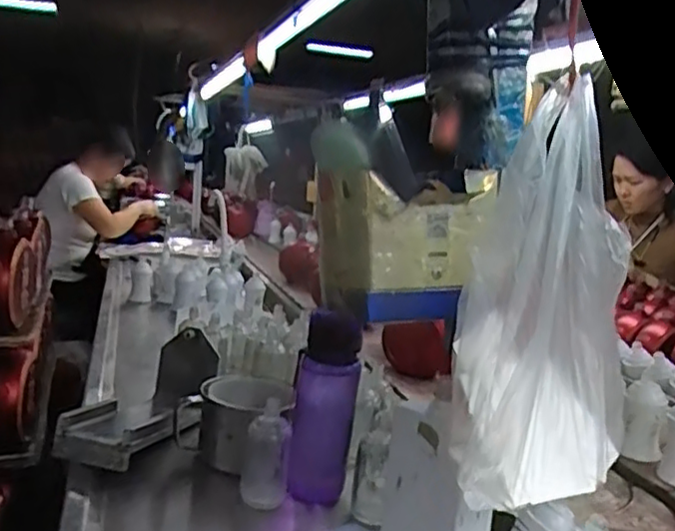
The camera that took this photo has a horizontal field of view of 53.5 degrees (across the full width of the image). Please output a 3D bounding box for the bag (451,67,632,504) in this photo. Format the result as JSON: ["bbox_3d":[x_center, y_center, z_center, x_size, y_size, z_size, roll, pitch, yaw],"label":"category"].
[{"bbox_3d":[0.160,0.028,0.521,0.131,0.291,0.109,7,9,20],"label":"bag"}]

